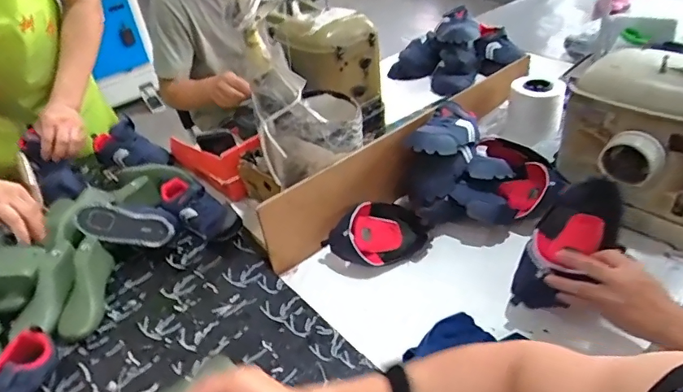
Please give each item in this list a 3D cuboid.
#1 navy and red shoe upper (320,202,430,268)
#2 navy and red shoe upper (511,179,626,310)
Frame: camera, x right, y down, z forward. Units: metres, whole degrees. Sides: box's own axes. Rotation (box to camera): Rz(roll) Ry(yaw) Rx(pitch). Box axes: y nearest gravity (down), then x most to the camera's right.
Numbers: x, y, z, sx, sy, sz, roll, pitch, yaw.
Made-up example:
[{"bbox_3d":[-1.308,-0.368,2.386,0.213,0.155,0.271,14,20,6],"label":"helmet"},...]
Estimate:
[{"bbox_3d":[0.065,0.071,0.885,0.189,0.059,0.124,-18,76,-20],"label":"navy and red shoe upper"},{"bbox_3d":[0.375,0.072,0.776,0.289,0.130,0.090,-35,47,-30],"label":"navy and red shoe upper"}]

